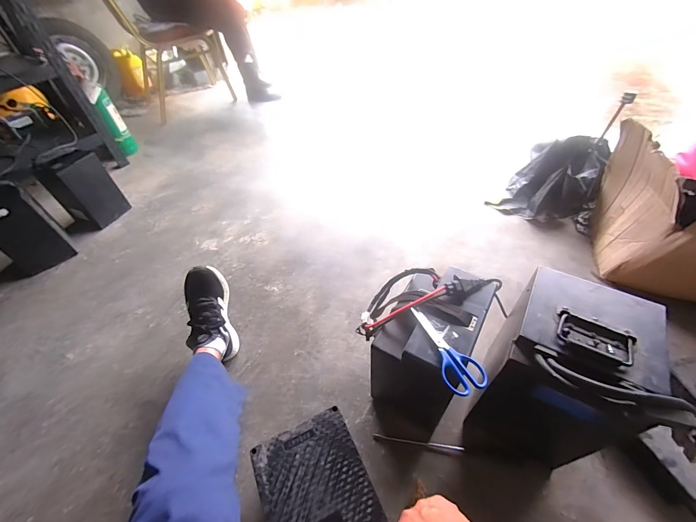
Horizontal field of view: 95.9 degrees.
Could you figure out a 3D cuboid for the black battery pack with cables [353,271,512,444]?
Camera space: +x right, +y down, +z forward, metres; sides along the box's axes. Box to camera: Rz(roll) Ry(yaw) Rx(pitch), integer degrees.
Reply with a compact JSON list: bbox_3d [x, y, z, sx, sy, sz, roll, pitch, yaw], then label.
[{"bbox_3d":[0.143,0.187,0.688,0.236,0.335,0.237,19,52,21],"label":"black battery pack with cables"}]

